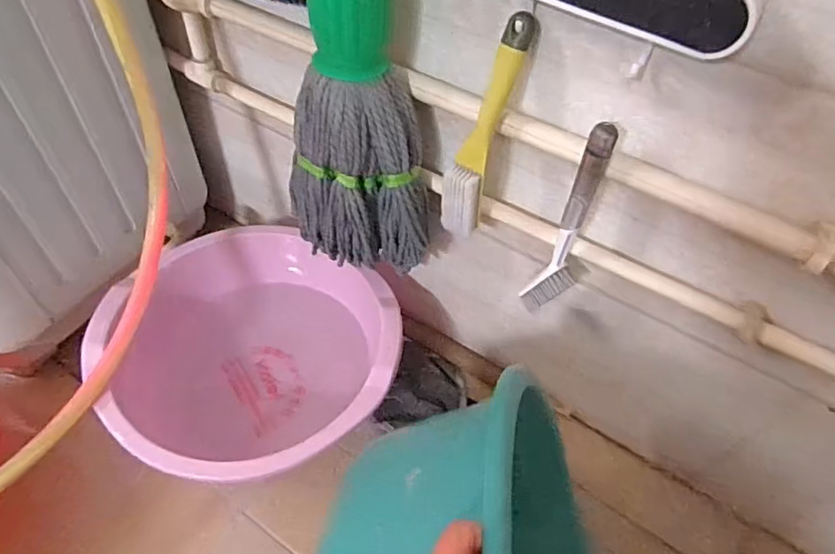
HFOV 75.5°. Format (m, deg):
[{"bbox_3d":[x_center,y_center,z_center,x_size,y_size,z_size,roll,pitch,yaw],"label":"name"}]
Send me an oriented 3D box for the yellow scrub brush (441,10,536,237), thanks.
[{"bbox_3d":[0.064,-0.137,0.527,0.039,0.223,0.033,27,34,16],"label":"yellow scrub brush"}]

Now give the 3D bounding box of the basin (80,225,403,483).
[{"bbox_3d":[-0.228,0.101,0.801,0.367,0.199,0.351,2,52,-3],"label":"basin"}]

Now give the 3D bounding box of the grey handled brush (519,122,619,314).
[{"bbox_3d":[0.154,-0.047,0.548,0.048,0.230,0.046,23,54,13],"label":"grey handled brush"}]

